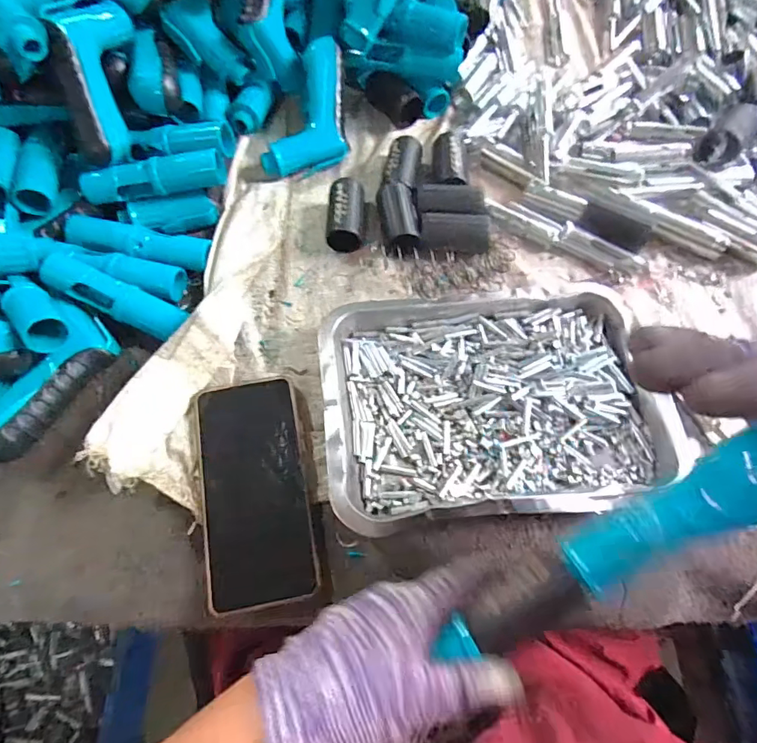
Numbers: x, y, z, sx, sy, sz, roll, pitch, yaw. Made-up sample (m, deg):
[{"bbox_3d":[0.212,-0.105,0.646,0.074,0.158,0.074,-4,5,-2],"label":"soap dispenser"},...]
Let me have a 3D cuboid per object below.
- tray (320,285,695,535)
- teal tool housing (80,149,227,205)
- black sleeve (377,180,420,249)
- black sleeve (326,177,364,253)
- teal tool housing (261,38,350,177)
[{"bbox_3d":[0.087,0.018,0.363,0.252,0.031,0.182,-6,66,-3],"label":"tray"},{"bbox_3d":[-0.197,-0.170,0.416,0.121,0.032,0.026,-8,67,-4],"label":"teal tool housing"},{"bbox_3d":[0.018,-0.141,0.437,0.033,0.026,0.069,-6,66,-3],"label":"black sleeve"},{"bbox_3d":[-0.030,-0.143,0.439,0.032,0.031,0.071,2,66,0],"label":"black sleeve"},{"bbox_3d":[-0.062,-0.253,0.465,0.067,0.025,0.134,16,93,7],"label":"teal tool housing"}]

